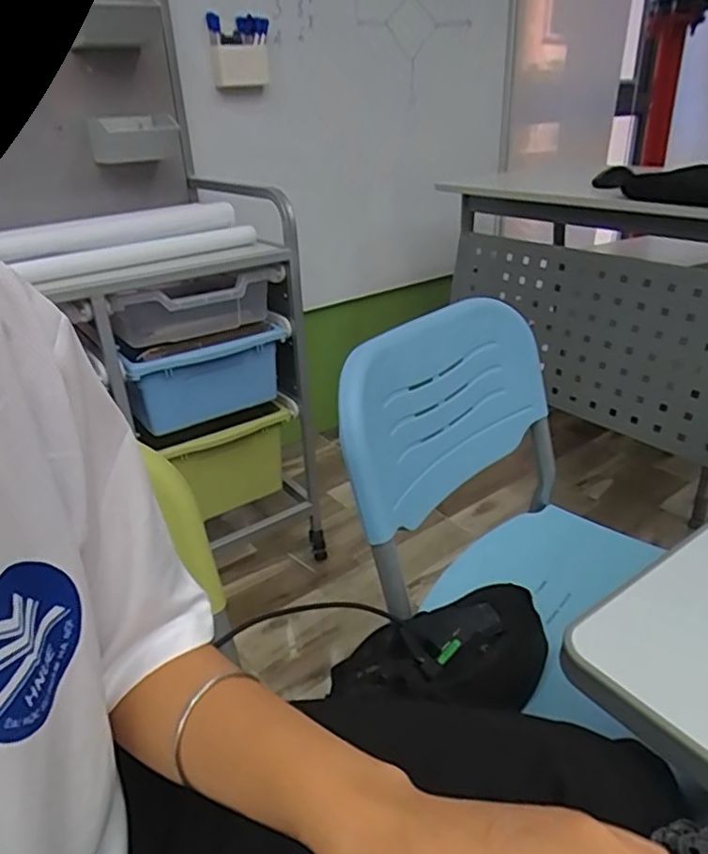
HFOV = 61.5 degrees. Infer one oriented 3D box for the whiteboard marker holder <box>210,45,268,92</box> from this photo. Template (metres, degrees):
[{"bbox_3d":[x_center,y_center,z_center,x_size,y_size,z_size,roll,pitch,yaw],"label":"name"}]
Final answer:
[{"bbox_3d":[-0.225,-0.723,1.191,0.106,0.079,0.039,-11,23,-9],"label":"whiteboard marker holder"}]

